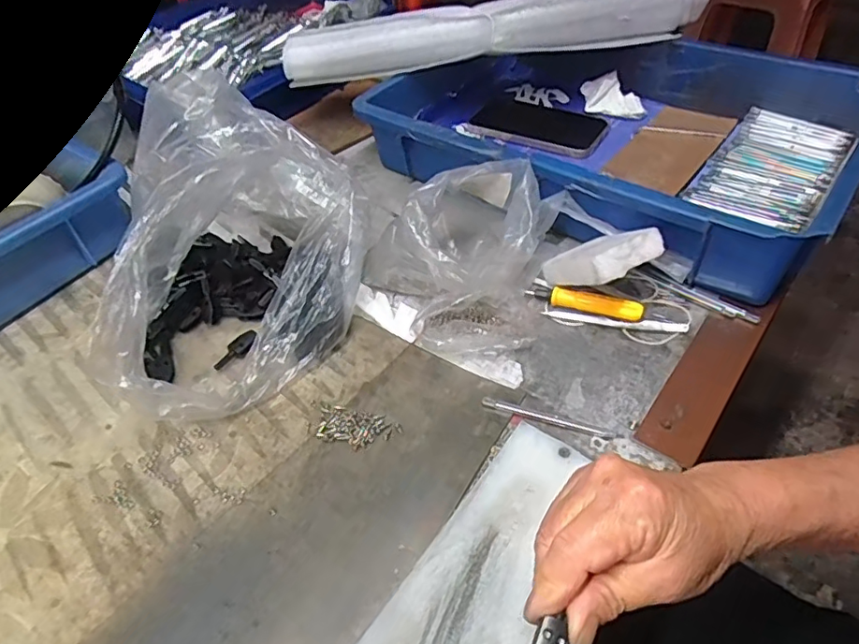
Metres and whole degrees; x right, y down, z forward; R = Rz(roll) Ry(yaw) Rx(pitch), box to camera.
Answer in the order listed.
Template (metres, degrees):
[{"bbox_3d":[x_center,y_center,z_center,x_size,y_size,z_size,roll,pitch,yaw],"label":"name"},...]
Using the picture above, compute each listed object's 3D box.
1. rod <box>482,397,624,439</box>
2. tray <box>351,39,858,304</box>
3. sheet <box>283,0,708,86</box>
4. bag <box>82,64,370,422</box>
[{"bbox_3d":[0.082,0.065,0.378,0.093,0.004,0.008,12,49,16],"label":"rod"},{"bbox_3d":[0.166,-0.189,0.561,0.439,0.089,0.284,28,56,27],"label":"tray"},{"bbox_3d":[0.066,-0.306,0.580,0.435,0.060,0.051,-7,47,-1],"label":"sheet"},{"bbox_3d":[-0.157,-0.066,0.443,0.199,0.140,0.247,-12,47,-7],"label":"bag"}]

